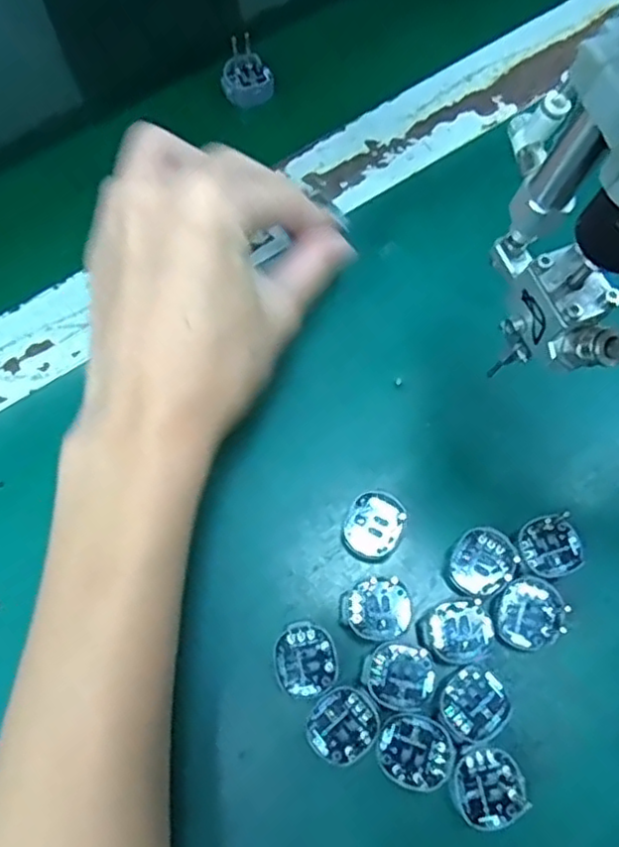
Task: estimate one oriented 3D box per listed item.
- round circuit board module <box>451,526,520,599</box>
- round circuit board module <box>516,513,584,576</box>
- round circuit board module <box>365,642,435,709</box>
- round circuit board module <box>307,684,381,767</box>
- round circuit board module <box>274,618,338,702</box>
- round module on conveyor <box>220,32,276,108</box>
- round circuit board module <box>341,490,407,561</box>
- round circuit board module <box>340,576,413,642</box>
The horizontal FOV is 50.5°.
[{"bbox_3d":[0.072,0.057,0.272,0.028,0.004,0.025,-37,73,-12],"label":"round circuit board module"},{"bbox_3d":[0.101,0.051,0.272,0.026,0.005,0.024,0,70,1],"label":"round circuit board module"},{"bbox_3d":[0.035,0.098,0.254,0.026,0.004,0.025,0,70,1],"label":"round circuit board module"},{"bbox_3d":[0.013,0.115,0.249,0.027,0.004,0.025,0,70,1],"label":"round circuit board module"},{"bbox_3d":[-0.001,0.092,0.257,0.025,0.004,0.028,-8,70,-2],"label":"round circuit board module"},{"bbox_3d":[-0.036,-0.201,0.375,0.029,0.022,0.028,-8,70,-2],"label":"round module on conveyor"},{"bbox_3d":[0.027,0.042,0.276,0.024,0.004,0.029,23,72,9],"label":"round circuit board module"},{"bbox_3d":[0.028,0.075,0.264,0.026,0.004,0.025,0,70,1],"label":"round circuit board module"}]

